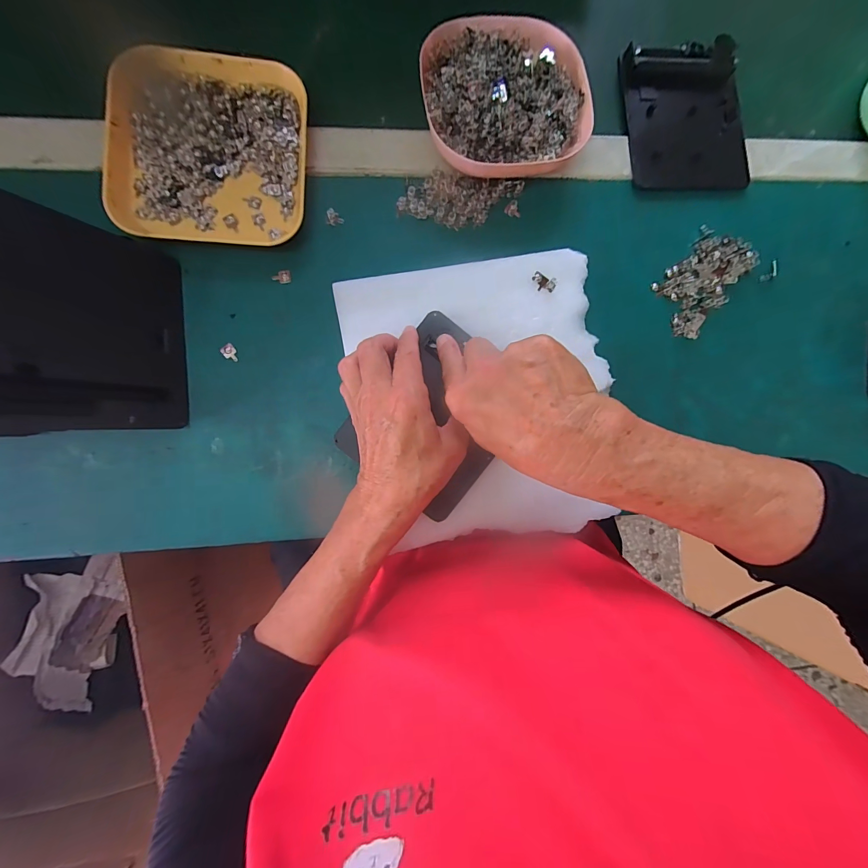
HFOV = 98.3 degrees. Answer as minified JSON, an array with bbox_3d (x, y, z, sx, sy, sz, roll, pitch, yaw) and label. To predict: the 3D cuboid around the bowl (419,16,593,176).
[{"bbox_3d":[0.059,-0.280,0.311,0.133,0.029,0.133,0,91,-8],"label":"bowl"}]

